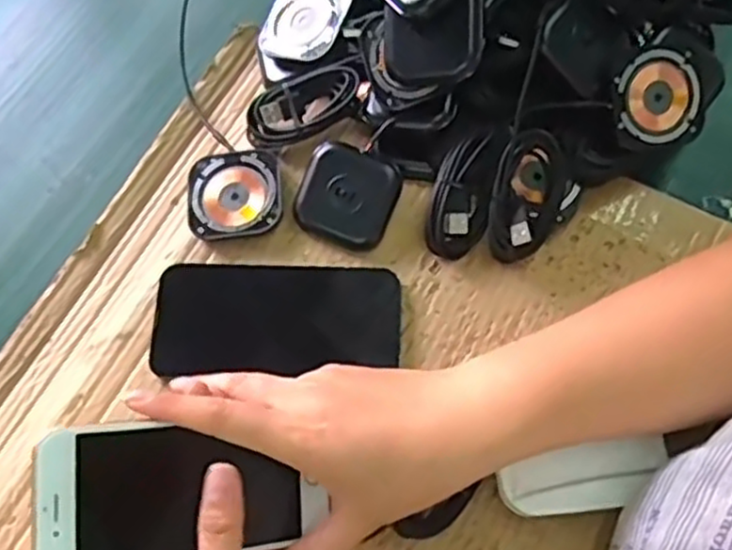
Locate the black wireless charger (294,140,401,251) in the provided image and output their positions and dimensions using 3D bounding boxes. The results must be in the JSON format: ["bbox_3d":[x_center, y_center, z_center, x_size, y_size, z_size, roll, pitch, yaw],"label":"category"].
[{"bbox_3d":[-0.012,-0.050,0.457,0.059,0.021,0.055,19,71,8],"label":"black wireless charger"}]

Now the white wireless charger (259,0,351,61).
[{"bbox_3d":[-0.041,-0.172,0.497,0.067,0.004,0.060,22,84,34],"label":"white wireless charger"}]

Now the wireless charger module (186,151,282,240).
[{"bbox_3d":[-0.083,-0.051,0.465,0.057,0.007,0.057,-6,69,-2],"label":"wireless charger module"}]

